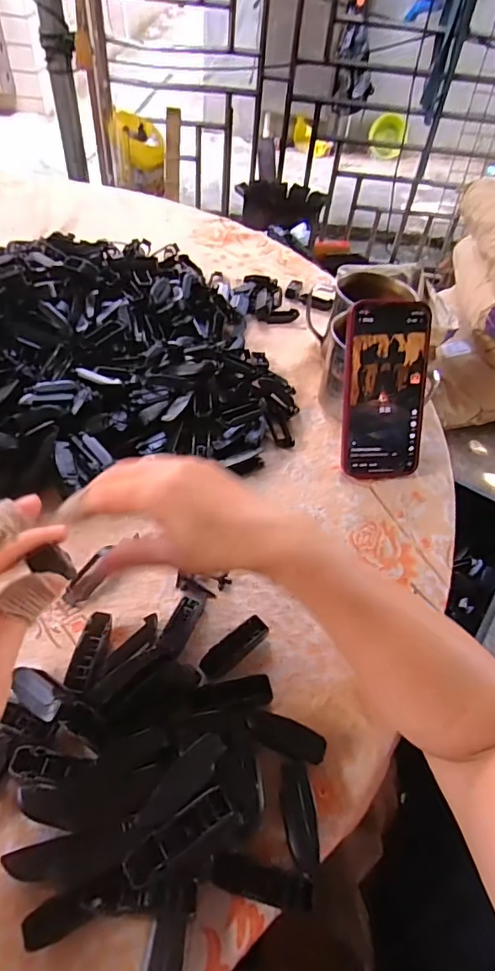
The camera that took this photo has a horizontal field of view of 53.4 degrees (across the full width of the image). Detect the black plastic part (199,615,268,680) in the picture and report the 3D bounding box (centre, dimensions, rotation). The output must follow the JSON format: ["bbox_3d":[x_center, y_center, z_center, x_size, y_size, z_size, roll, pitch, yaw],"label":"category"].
[{"bbox_3d":[-0.009,0.118,0.354,0.056,0.017,0.018,-34,62,-28],"label":"black plastic part"}]

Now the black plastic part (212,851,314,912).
[{"bbox_3d":[0.008,0.215,0.267,0.055,0.010,0.016,12,51,4],"label":"black plastic part"}]

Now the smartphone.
[{"bbox_3d":[0.131,-0.087,0.464,0.077,0.162,0.013,-3,16,-9],"label":"smartphone"}]

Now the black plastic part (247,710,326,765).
[{"bbox_3d":[0.025,0.162,0.317,0.052,0.007,0.018,21,52,11],"label":"black plastic part"}]

